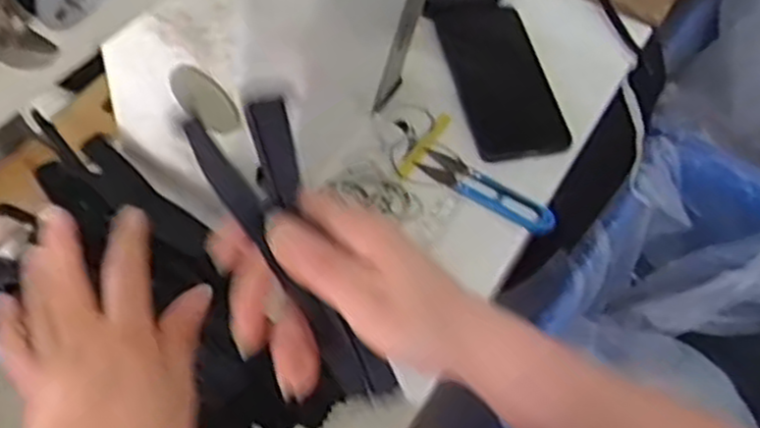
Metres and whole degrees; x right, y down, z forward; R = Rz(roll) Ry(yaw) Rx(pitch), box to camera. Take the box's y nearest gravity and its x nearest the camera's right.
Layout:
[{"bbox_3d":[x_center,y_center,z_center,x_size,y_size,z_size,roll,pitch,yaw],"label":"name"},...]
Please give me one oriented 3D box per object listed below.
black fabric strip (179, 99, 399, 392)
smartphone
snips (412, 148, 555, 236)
[{"bbox_3d":[-0.038,0.023,0.350,0.047,0.153,0.011,-11,25,25],"label":"black fabric strip"},{"bbox_3d":[0.103,-0.115,0.652,0.076,0.010,0.162,-12,61,-4],"label":"smartphone"},{"bbox_3d":[0.083,-0.018,0.597,0.116,0.009,0.027,32,60,16],"label":"snips"}]

